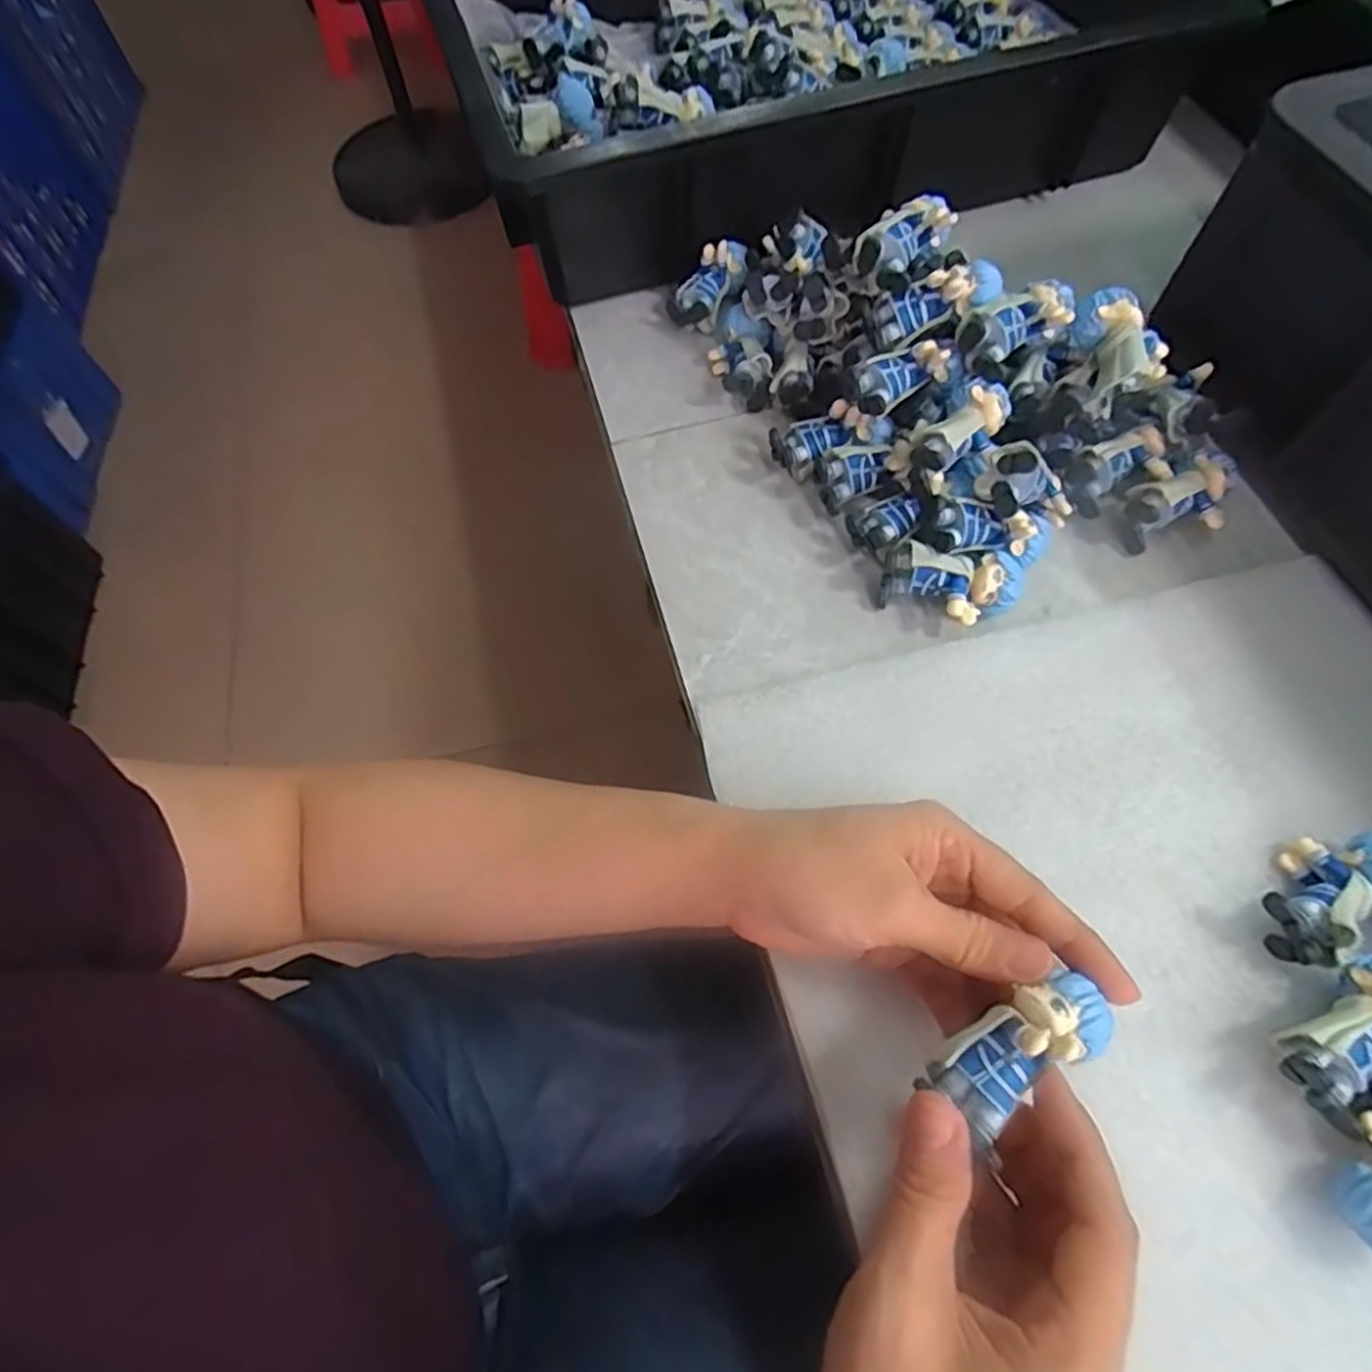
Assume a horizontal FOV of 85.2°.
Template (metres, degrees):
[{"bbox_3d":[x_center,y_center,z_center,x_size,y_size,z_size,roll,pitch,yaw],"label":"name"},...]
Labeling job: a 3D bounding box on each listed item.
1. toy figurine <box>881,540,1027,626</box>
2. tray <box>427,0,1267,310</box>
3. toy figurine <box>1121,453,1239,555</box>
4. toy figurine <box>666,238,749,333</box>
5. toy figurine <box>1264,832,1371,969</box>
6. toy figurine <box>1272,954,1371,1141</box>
[{"bbox_3d":[0.123,-0.046,0.343,0.059,0.021,0.033,1,63,2],"label":"toy figurine"},{"bbox_3d":[0.085,-0.442,0.499,0.474,0.087,0.364,-16,64,-6],"label":"tray"},{"bbox_3d":[0.241,-0.089,0.358,0.059,0.021,0.030,-23,65,-10],"label":"toy figurine"},{"bbox_3d":[0.014,-0.234,0.435,0.025,0.024,0.055,41,96,17],"label":"toy figurine"},{"bbox_3d":[0.242,0.078,0.279,0.055,0.028,0.034,-31,66,-13],"label":"toy figurine"},{"bbox_3d":[0.231,0.121,0.256,0.060,0.033,0.032,-32,67,-13],"label":"toy figurine"}]

